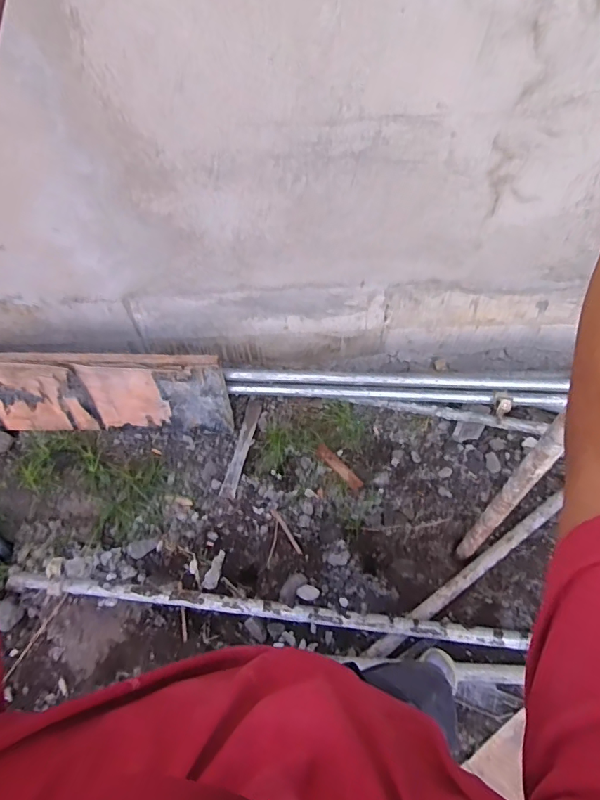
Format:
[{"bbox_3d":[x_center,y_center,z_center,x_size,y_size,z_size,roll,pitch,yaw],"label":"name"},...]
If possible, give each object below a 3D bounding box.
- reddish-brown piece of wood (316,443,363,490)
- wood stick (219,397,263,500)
[{"bbox_3d":[0.152,0.263,1.855,0.224,0.013,0.048,44,85,7],"label":"reddish-brown piece of wood"},{"bbox_3d":[-0.233,0.183,1.937,0.064,0.025,0.448,11,61,10],"label":"wood stick"}]

